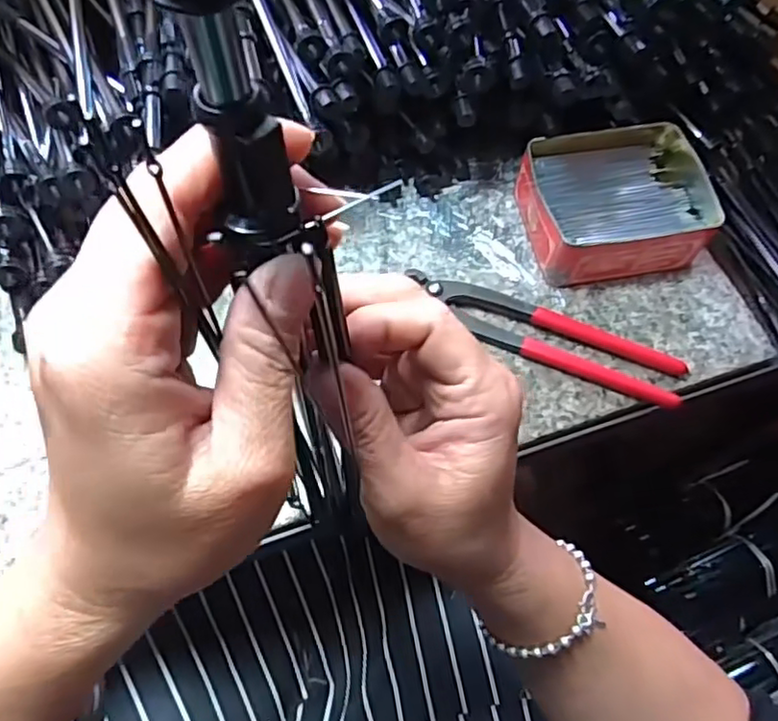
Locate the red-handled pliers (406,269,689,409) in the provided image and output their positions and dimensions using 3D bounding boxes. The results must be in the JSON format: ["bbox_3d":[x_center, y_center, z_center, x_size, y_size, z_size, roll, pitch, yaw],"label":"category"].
[{"bbox_3d":[0.104,-0.018,0.430,0.188,0.014,0.039,21,64,7],"label":"red-handled pliers"}]

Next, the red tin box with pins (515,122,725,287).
[{"bbox_3d":[0.162,-0.113,0.457,0.127,0.045,0.100,-10,65,-8],"label":"red tin box with pins"}]

